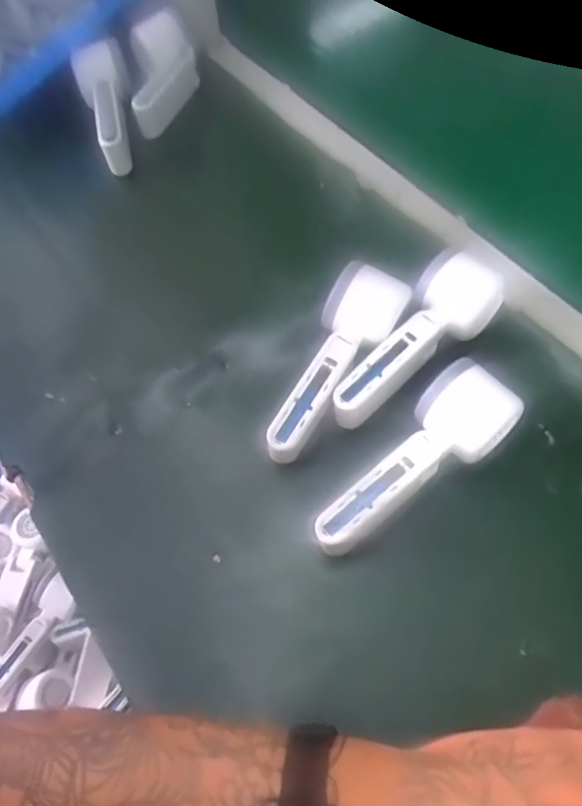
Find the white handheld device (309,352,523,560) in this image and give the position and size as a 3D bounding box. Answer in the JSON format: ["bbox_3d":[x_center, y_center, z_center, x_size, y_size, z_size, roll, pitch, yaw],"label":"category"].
[{"bbox_3d":[0.085,0.047,0.386,0.058,0.054,0.157,38,70,22],"label":"white handheld device"}]

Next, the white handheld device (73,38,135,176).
[{"bbox_3d":[-0.196,-0.316,0.607,0.048,0.048,0.155,-12,76,-2],"label":"white handheld device"}]

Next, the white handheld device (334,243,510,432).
[{"bbox_3d":[0.094,-0.044,0.429,0.052,0.053,0.156,36,69,21],"label":"white handheld device"}]

